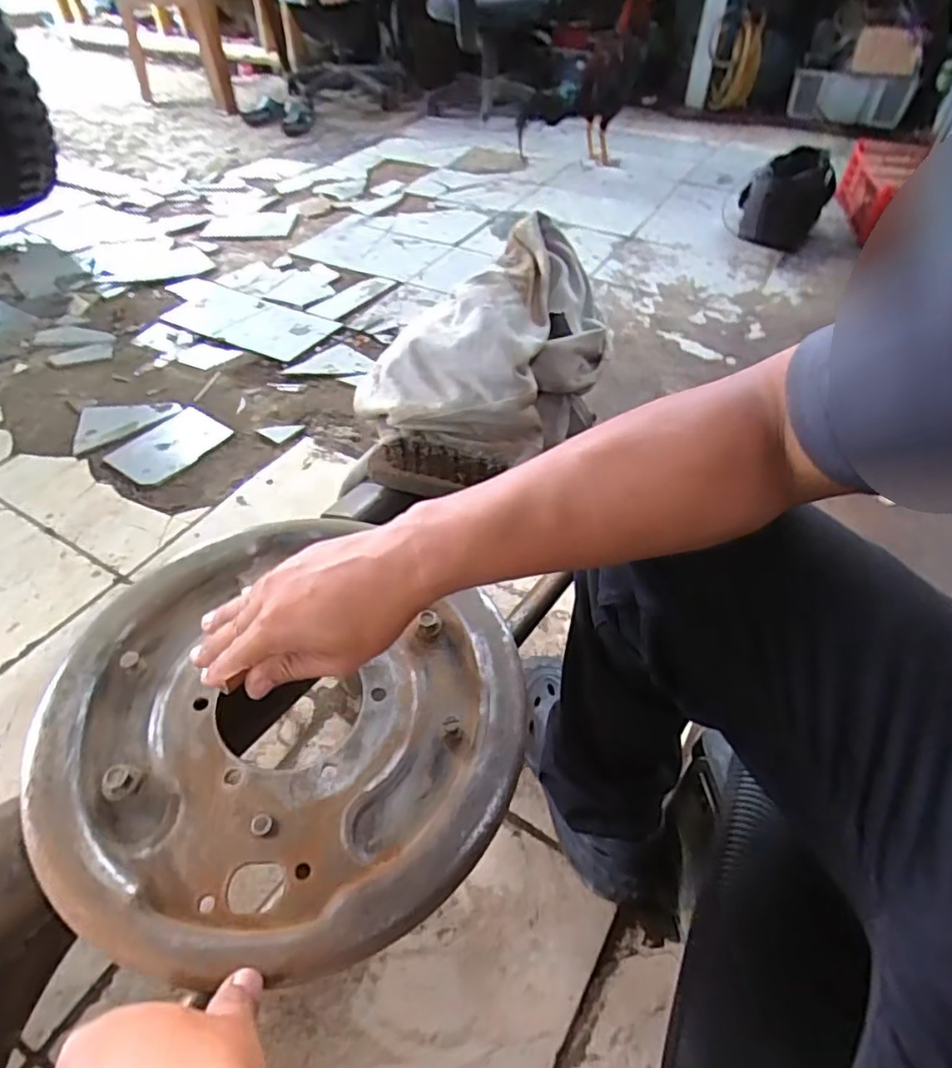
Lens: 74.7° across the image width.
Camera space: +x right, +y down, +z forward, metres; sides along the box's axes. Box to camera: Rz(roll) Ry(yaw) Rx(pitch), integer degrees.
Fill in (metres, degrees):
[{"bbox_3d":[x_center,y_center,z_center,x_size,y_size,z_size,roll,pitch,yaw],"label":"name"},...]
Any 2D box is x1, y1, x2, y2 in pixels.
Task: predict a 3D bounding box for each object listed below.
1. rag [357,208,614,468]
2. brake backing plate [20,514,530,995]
[{"bbox_3d":[0.020,-0.168,0.572,0.222,0.122,0.171,-31,56,-26],"label":"rag"},{"bbox_3d":[-0.123,0.115,0.398,0.294,0.028,0.264,24,49,16],"label":"brake backing plate"}]

